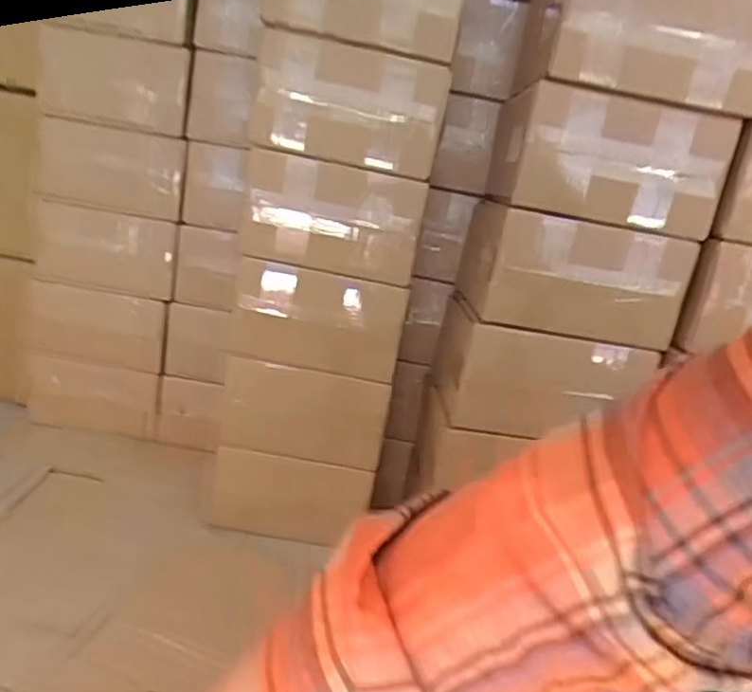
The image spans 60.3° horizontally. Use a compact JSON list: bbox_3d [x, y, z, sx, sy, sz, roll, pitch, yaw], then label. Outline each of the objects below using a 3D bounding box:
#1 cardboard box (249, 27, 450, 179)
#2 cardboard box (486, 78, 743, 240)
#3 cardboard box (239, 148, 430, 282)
[{"bbox_3d":[-0.039,-0.359,0.968,0.290,0.171,0.191,8,17,-8],"label":"cardboard box"},{"bbox_3d":[0.327,-0.269,0.933,0.275,0.152,0.286,10,16,-2],"label":"cardboard box"},{"bbox_3d":[-0.069,-0.201,0.989,0.251,0.160,0.136,9,16,-5],"label":"cardboard box"}]

